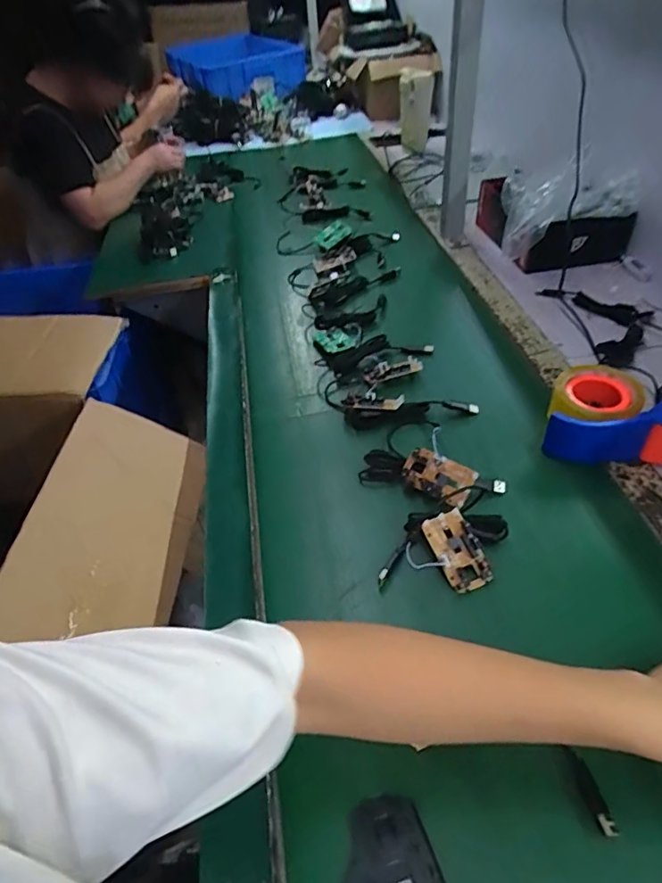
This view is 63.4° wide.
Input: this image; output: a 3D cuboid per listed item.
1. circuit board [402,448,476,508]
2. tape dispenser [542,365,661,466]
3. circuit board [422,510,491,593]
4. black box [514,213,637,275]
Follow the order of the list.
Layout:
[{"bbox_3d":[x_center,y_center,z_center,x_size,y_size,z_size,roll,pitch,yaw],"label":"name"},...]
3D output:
[{"bbox_3d":[0.118,0.039,0.596,0.078,0.012,0.043,27,85,26],"label":"circuit board"},{"bbox_3d":[0.317,-0.037,0.633,0.144,0.070,0.127,2,44,3],"label":"tape dispenser"},{"bbox_3d":[0.126,0.108,0.533,0.046,0.011,0.078,-19,64,-10],"label":"circuit board"},{"bbox_3d":[0.438,-0.352,0.941,0.219,0.089,0.028,-12,45,-11],"label":"black box"}]

